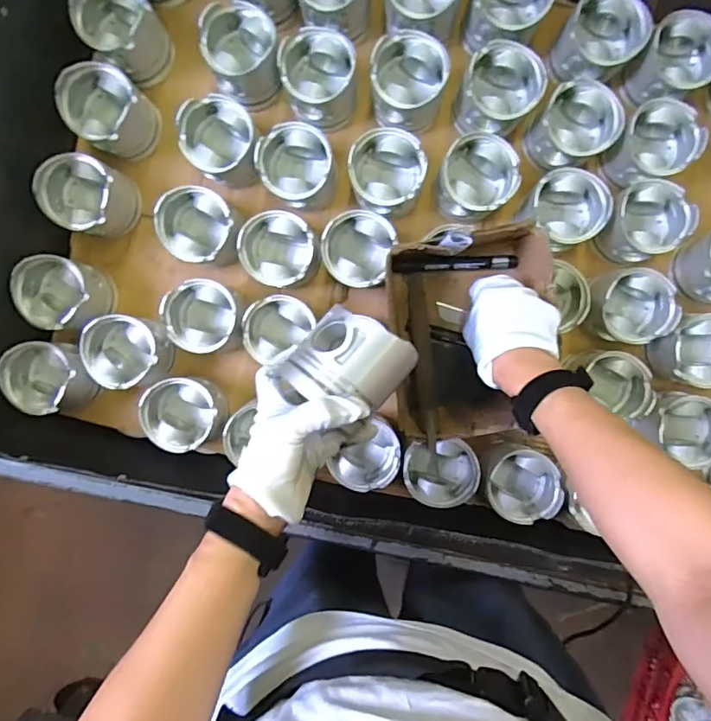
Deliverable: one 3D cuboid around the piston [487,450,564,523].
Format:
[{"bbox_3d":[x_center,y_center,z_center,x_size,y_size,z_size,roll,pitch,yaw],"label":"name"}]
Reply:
[{"bbox_3d":[0.217,0.160,0.669,0.091,0.062,0.083,0,91,1],"label":"piston"}]

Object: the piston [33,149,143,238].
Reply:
[{"bbox_3d":[-0.349,-0.214,0.682,0.097,0.090,0.093,0,91,1],"label":"piston"}]

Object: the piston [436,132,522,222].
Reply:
[{"bbox_3d":[0.153,-0.231,0.651,0.095,0.064,0.095,3,91,1],"label":"piston"}]

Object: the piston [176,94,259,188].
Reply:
[{"bbox_3d":[-0.173,-0.286,0.667,0.090,0.077,0.093,0,91,1],"label":"piston"}]

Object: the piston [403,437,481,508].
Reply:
[{"bbox_3d":[0.112,0.141,0.676,0.080,0.077,0.088,0,91,1],"label":"piston"}]

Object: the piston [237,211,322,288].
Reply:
[{"bbox_3d":[-0.100,-0.143,0.683,0.089,0.092,0.088,0,91,1],"label":"piston"}]

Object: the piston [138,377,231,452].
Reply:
[{"bbox_3d":[-0.217,0.067,0.673,0.096,0.080,0.097,0,91,1],"label":"piston"}]

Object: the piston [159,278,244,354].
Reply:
[{"bbox_3d":[-0.193,-0.057,0.687,0.094,0.093,0.094,0,91,1],"label":"piston"}]

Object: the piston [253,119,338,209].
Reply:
[{"bbox_3d":[-0.076,-0.248,0.669,0.092,0.077,0.089,0,91,1],"label":"piston"}]

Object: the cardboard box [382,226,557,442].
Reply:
[{"bbox_3d":[0.125,-0.029,0.585,0.158,0.114,0.214,-2,91,1],"label":"cardboard box"}]

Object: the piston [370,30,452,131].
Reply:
[{"bbox_3d":[0.068,-0.351,0.662,0.098,0.080,0.103,10,92,0],"label":"piston"}]

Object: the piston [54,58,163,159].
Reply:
[{"bbox_3d":[-0.319,-0.322,0.667,0.096,0.076,0.091,0,91,1],"label":"piston"}]

